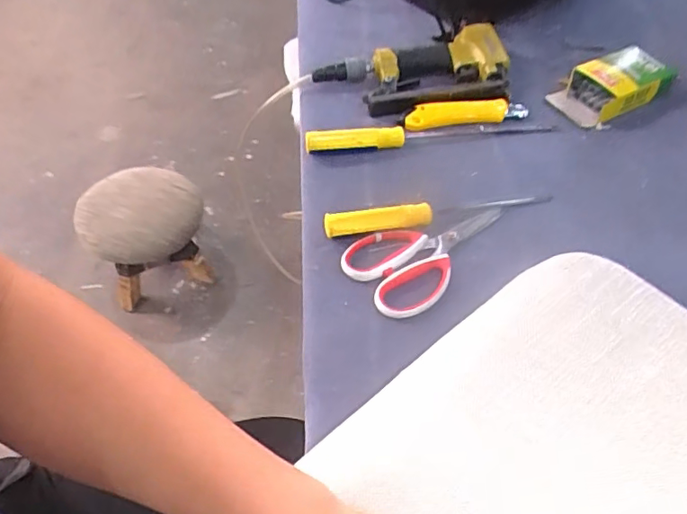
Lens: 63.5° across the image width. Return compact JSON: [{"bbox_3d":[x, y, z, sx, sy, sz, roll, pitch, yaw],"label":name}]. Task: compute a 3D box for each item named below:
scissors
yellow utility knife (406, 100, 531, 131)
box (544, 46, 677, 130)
[{"bbox_3d":[0.092,-0.011,0.568,0.183,0.010,0.099,-31,60,-22],"label":"scissors"},{"bbox_3d":[0.150,-0.179,0.685,0.151,0.014,0.031,-9,54,-8],"label":"yellow utility knife"},{"bbox_3d":[0.344,-0.226,0.711,0.156,0.037,0.091,-27,58,-19],"label":"box"}]

